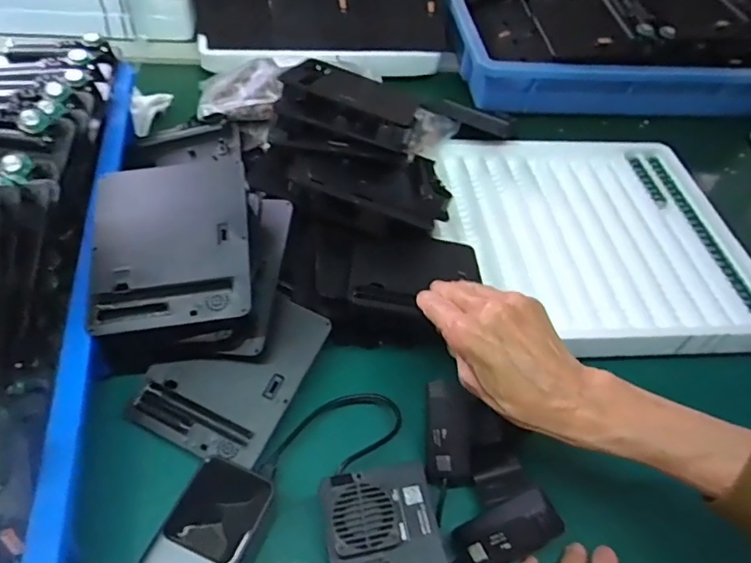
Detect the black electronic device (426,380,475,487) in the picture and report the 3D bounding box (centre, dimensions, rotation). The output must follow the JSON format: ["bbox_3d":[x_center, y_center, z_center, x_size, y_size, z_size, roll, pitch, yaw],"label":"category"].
[{"bbox_3d":[0.053,0.110,0.396,0.032,0.016,0.073,-1,74,-7],"label":"black electronic device"}]

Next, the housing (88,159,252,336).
[{"bbox_3d":[-0.149,-0.031,0.402,0.109,0.013,0.141,-8,61,-5],"label":"housing"}]

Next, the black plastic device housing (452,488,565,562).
[{"bbox_3d":[0.088,0.168,0.361,0.074,0.033,0.032,-40,53,19],"label":"black plastic device housing"}]

